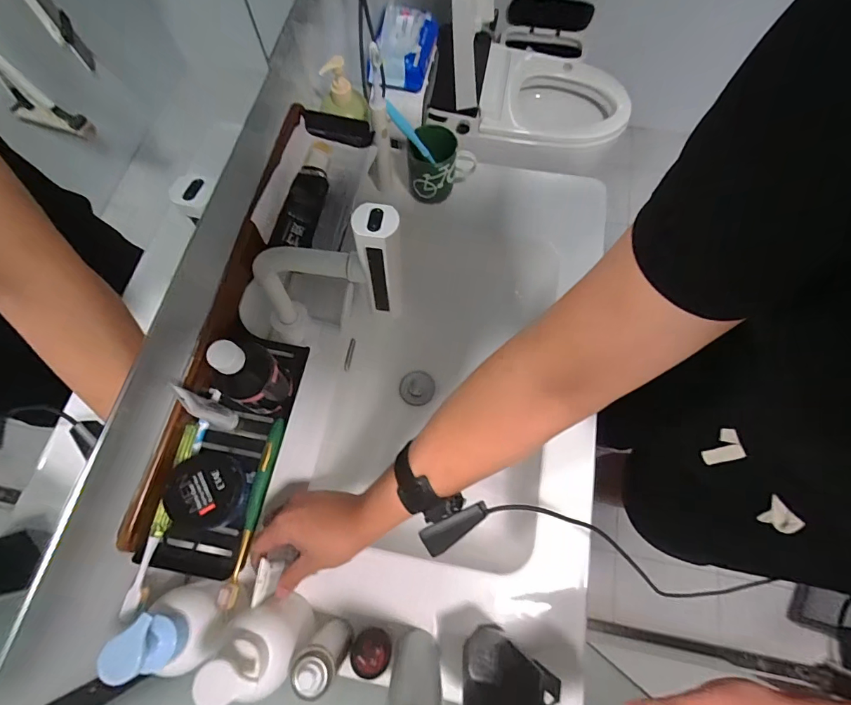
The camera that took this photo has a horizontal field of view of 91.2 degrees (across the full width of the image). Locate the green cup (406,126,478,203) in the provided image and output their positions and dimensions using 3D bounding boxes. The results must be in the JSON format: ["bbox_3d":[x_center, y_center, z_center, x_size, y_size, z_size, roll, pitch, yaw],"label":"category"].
[{"bbox_3d":[0.026,-0.311,0.701,0.113,0.096,0.078,-2,70,-1],"label":"green cup"}]

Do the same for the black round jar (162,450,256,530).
[{"bbox_3d":[-0.217,0.140,0.425,0.071,0.051,0.081,25,72,8],"label":"black round jar"}]

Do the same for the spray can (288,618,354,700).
[{"bbox_3d":[-0.109,0.323,0.447,0.044,0.139,0.040,35,73,11],"label":"spray can"}]

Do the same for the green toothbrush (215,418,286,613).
[{"bbox_3d":[-0.181,0.161,0.437,0.019,0.016,0.183,8,70,2],"label":"green toothbrush"}]

